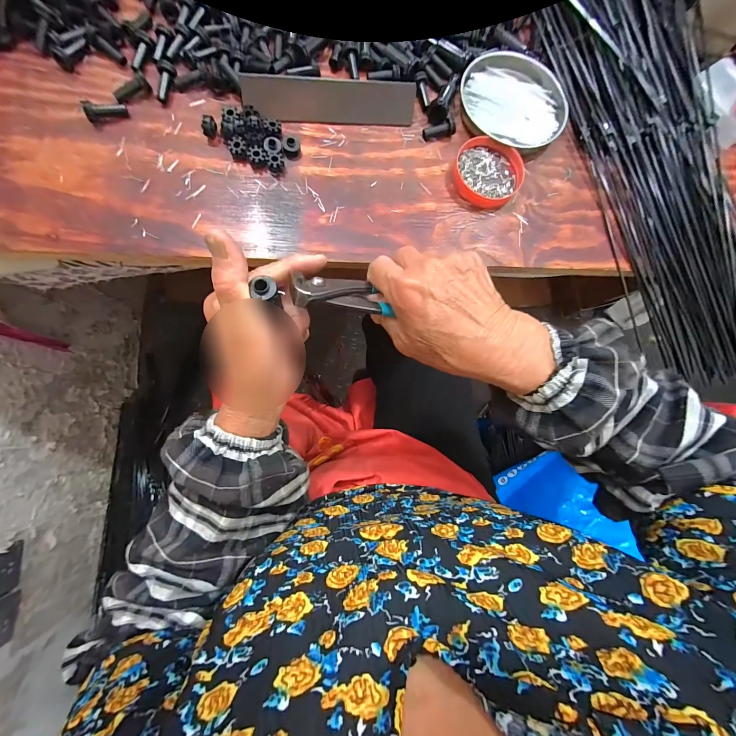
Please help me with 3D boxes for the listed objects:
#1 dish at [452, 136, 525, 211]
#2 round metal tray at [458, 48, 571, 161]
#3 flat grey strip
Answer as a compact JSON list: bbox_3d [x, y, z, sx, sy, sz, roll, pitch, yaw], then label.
[{"bbox_3d":[0.137,-0.225,0.365,0.077,0.012,0.081,1,80,-7],"label":"dish"},{"bbox_3d":[0.179,-0.331,0.387,0.130,0.021,0.137,1,80,-7],"label":"round metal tray"},{"bbox_3d":[-0.041,-0.300,0.353,0.186,0.011,0.040,-4,120,-9],"label":"flat grey strip"}]

